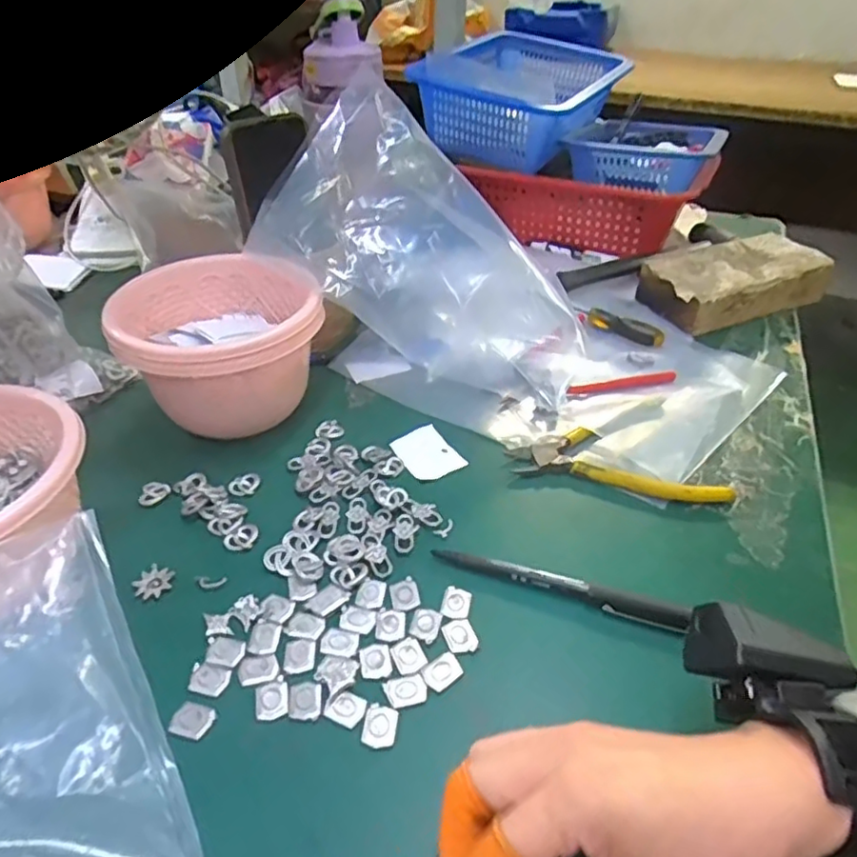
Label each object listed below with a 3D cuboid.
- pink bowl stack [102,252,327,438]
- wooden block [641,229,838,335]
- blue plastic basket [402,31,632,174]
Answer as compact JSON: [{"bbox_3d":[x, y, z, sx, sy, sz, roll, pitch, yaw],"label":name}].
[{"bbox_3d":[-0.159,-0.065,0.488,0.141,0.091,0.129,-20,42,-24],"label":"pink bowl stack"},{"bbox_3d":[0.315,-0.157,0.653,0.187,0.039,0.096,-16,41,-21],"label":"wooden block"},{"bbox_3d":[0.113,-0.397,0.758,0.171,0.094,0.247,18,41,21],"label":"blue plastic basket"}]

